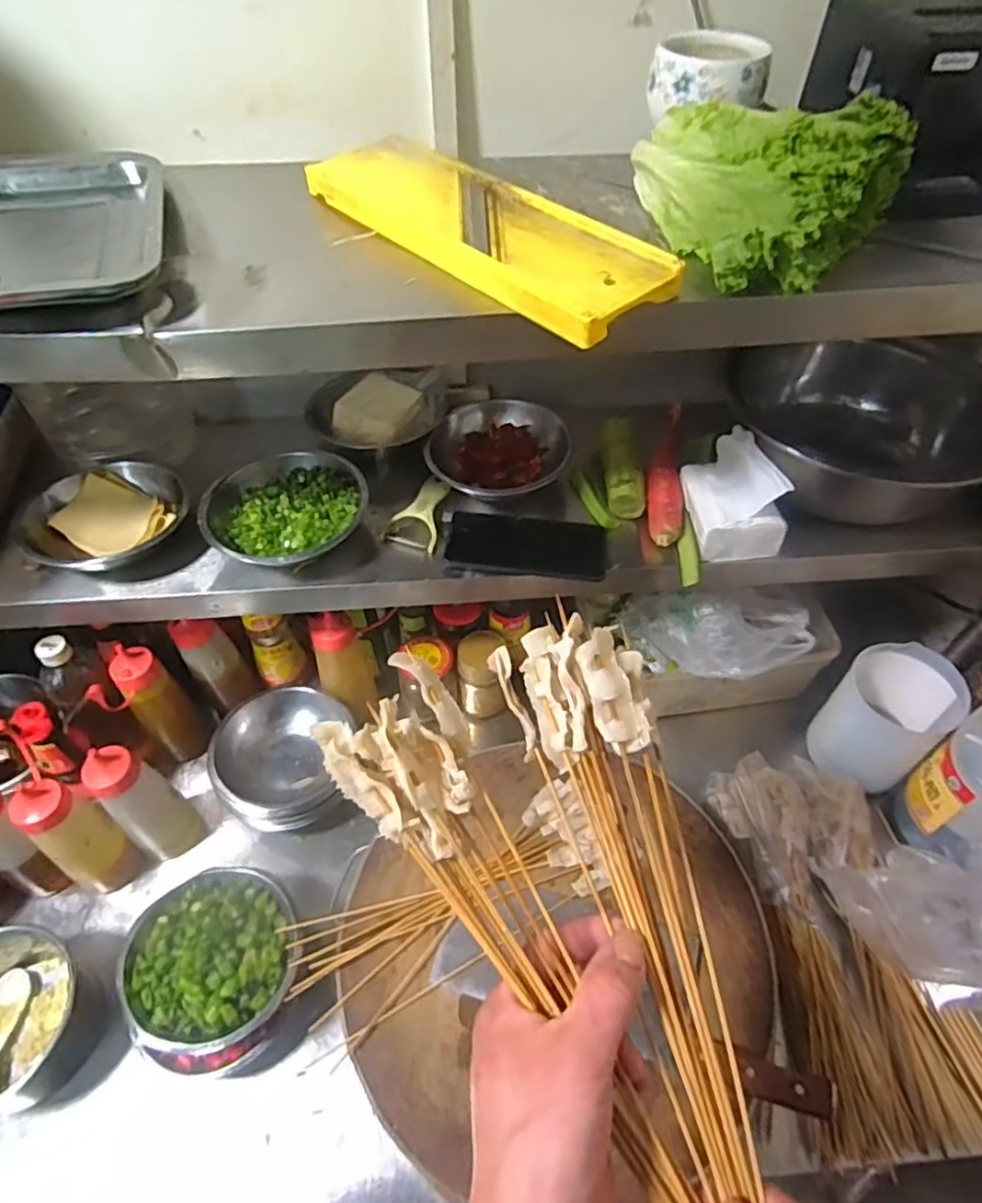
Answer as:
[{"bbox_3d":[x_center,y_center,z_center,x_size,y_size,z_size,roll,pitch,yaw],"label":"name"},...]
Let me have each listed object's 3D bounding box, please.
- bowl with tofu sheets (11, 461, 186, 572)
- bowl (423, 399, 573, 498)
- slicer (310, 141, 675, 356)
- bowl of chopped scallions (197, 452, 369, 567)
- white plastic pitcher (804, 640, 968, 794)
[{"bbox_3d":[-0.410,-0.094,0.706,0.164,0.058,0.143,-24,54,-19],"label":"bowl with tofu sheets"},{"bbox_3d":[0.010,-0.172,0.748,0.147,0.060,0.134,0,50,0],"label":"bowl"},{"bbox_3d":[-0.014,-0.302,0.529,0.104,0.029,0.346,-32,57,-24],"label":"slicer"},{"bbox_3d":[-0.214,-0.090,0.694,0.155,0.063,0.147,0,50,0],"label":"bowl of chopped scallions"},{"bbox_3d":[0.464,0.142,0.792,0.133,0.140,0.116,-29,55,-22],"label":"white plastic pitcher"}]

